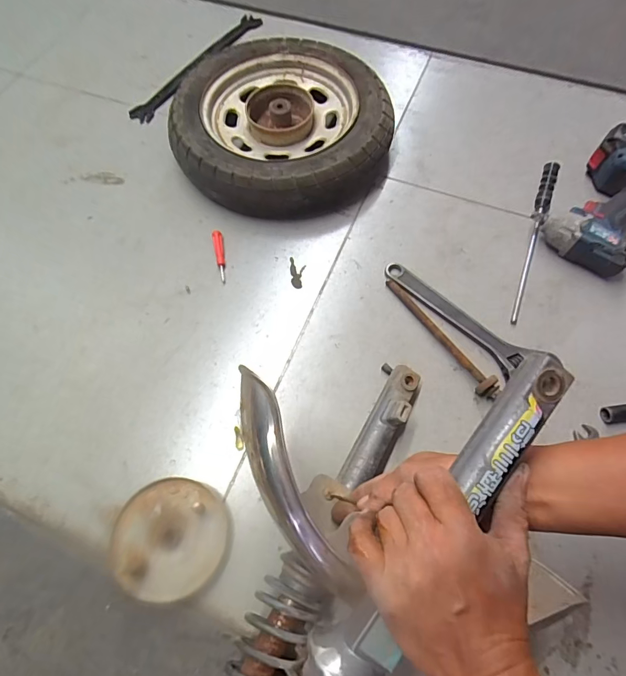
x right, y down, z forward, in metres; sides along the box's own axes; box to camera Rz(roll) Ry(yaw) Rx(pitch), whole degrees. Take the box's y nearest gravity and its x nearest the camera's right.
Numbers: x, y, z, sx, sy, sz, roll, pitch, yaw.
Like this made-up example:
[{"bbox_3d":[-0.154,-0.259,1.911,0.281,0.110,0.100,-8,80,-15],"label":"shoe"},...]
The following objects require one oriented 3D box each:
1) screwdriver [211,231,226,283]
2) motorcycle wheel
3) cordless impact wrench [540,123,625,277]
[{"bbox_3d":[-0.149,-0.131,0.653,0.016,0.014,0.096,-12,66,-3],"label":"screwdriver"},{"bbox_3d":[-0.047,-0.398,0.719,0.359,0.078,0.369,-1,66,2],"label":"motorcycle wheel"},{"bbox_3d":[0.469,-0.220,0.639,0.126,0.073,0.243,33,71,15],"label":"cordless impact wrench"}]

